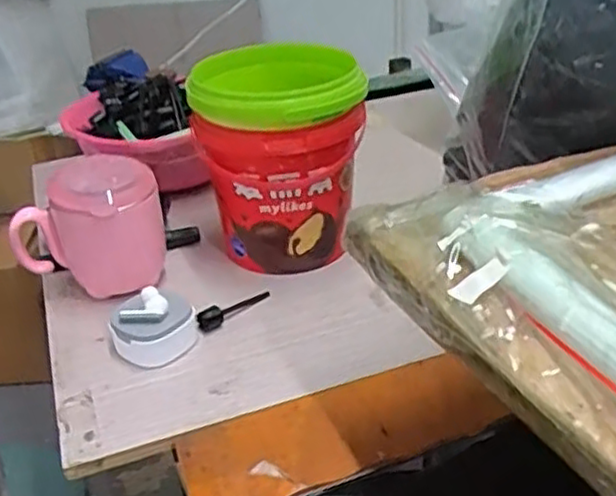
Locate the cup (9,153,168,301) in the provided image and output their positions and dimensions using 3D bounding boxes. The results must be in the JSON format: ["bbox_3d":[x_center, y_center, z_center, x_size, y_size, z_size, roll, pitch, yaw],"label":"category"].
[{"bbox_3d":[-0.168,-0.020,0.568,0.112,0.104,0.092,-4,30,1],"label":"cup"}]

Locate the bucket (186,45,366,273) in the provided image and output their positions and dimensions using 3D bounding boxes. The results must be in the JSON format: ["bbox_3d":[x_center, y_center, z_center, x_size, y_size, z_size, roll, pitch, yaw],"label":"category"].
[{"bbox_3d":[-0.021,-0.071,0.588,0.129,0.158,0.134,-7,31,-4],"label":"bucket"}]

